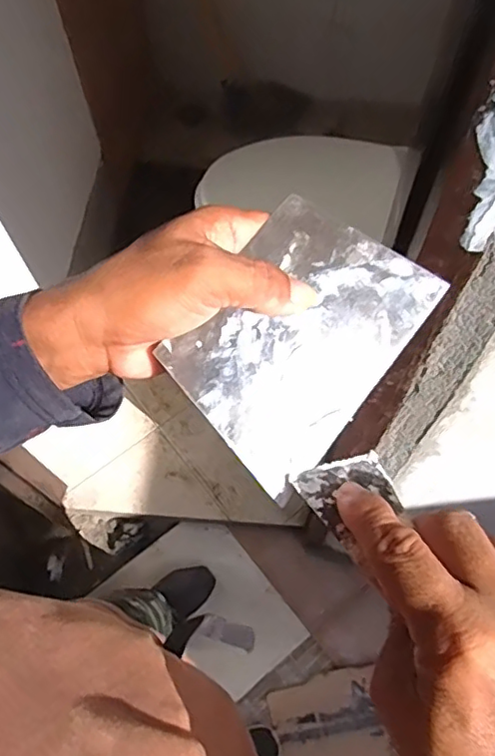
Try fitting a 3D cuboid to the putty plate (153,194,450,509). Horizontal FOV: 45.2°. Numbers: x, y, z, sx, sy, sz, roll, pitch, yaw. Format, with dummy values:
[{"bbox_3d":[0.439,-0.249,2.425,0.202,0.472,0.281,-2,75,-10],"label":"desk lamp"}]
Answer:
[{"bbox_3d":[0.027,-0.022,0.305,0.095,0.004,0.139,39,77,-4],"label":"putty plate"}]

